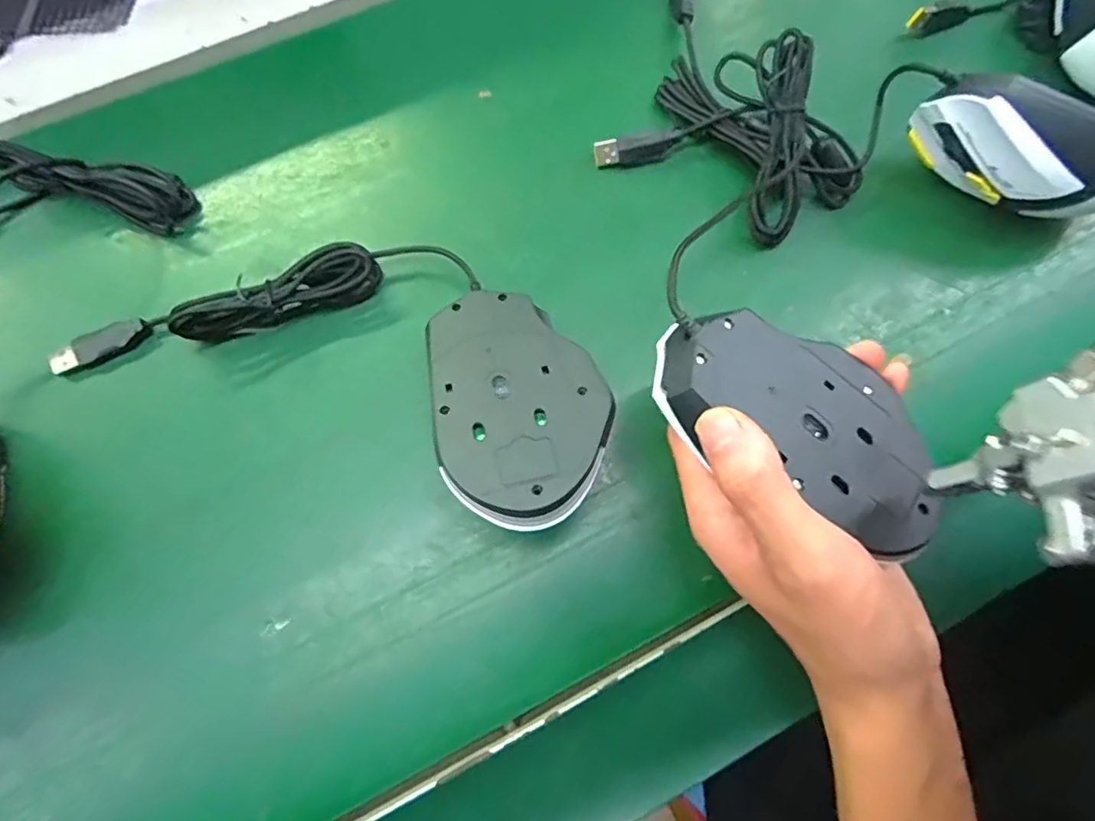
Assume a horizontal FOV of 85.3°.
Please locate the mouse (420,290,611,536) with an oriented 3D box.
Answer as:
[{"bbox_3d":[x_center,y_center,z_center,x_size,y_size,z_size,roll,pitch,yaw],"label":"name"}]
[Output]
[{"bbox_3d":[-0.012,0.002,0.269,0.073,0.038,0.114,-14,59,-6],"label":"mouse"}]

